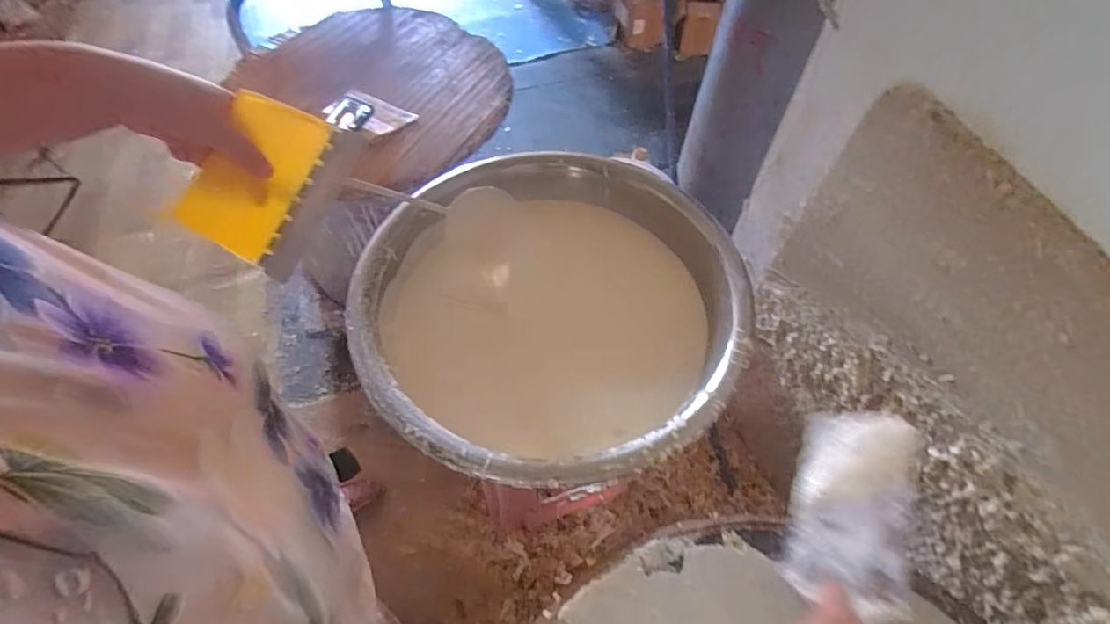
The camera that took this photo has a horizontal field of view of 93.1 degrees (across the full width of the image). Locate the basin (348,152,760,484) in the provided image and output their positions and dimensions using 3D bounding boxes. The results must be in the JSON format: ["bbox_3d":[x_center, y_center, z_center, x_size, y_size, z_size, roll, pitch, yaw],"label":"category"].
[{"bbox_3d":[-0.009,0.021,0.863,0.571,0.231,0.572,0,57,0],"label":"basin"}]

